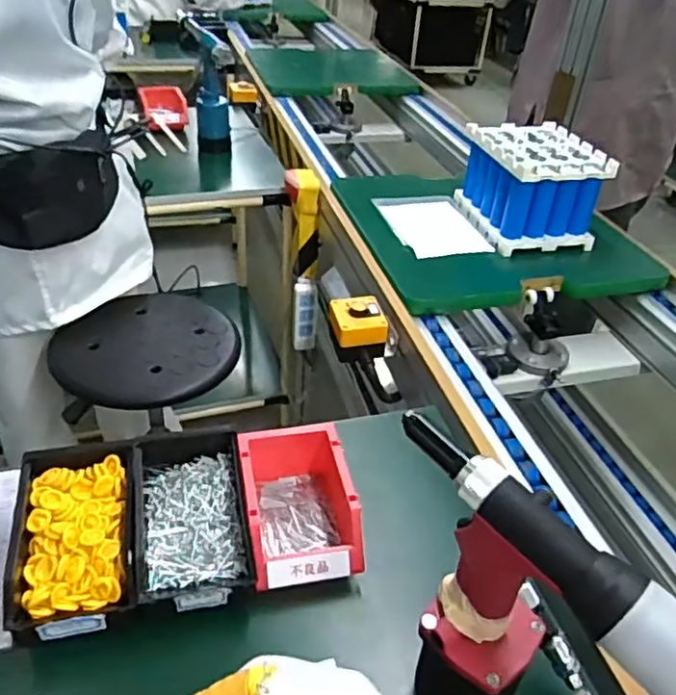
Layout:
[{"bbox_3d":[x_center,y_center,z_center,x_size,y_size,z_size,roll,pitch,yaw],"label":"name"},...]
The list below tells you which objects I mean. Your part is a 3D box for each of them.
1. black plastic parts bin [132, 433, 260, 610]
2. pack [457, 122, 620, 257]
[{"bbox_3d":[-0.144,0.168,0.629,0.104,0.068,0.188,-6,39,-13],"label":"black plastic parts bin"},{"bbox_3d":[0.351,-0.297,1.158,0.181,0.154,0.228,-7,39,-14],"label":"pack"}]

